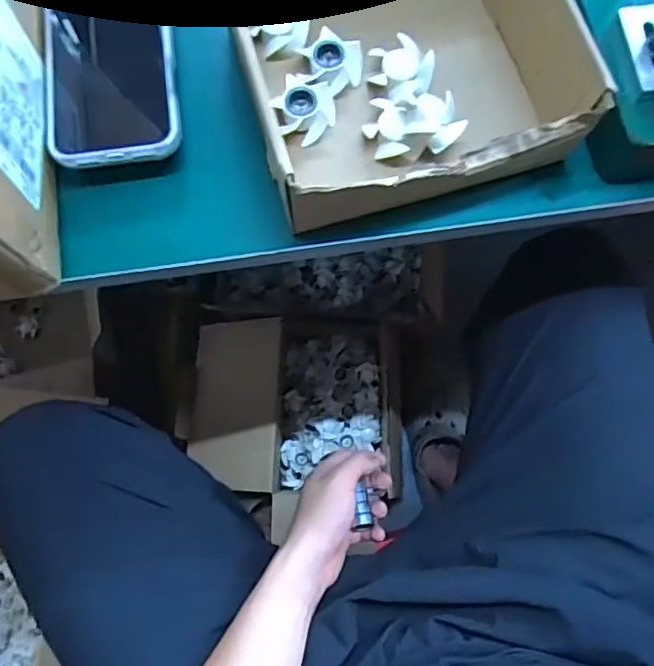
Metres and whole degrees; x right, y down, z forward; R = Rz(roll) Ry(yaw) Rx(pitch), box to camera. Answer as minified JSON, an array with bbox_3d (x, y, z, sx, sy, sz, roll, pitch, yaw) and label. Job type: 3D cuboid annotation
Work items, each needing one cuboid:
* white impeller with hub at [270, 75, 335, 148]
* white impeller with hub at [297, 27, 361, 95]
[{"bbox_3d":[-0.016,-0.152,0.386,0.039,0.017,0.047,20,75,6],"label":"white impeller with hub"},{"bbox_3d":[0.004,-0.189,0.398,0.040,0.017,0.040,0,74,1],"label":"white impeller with hub"}]

